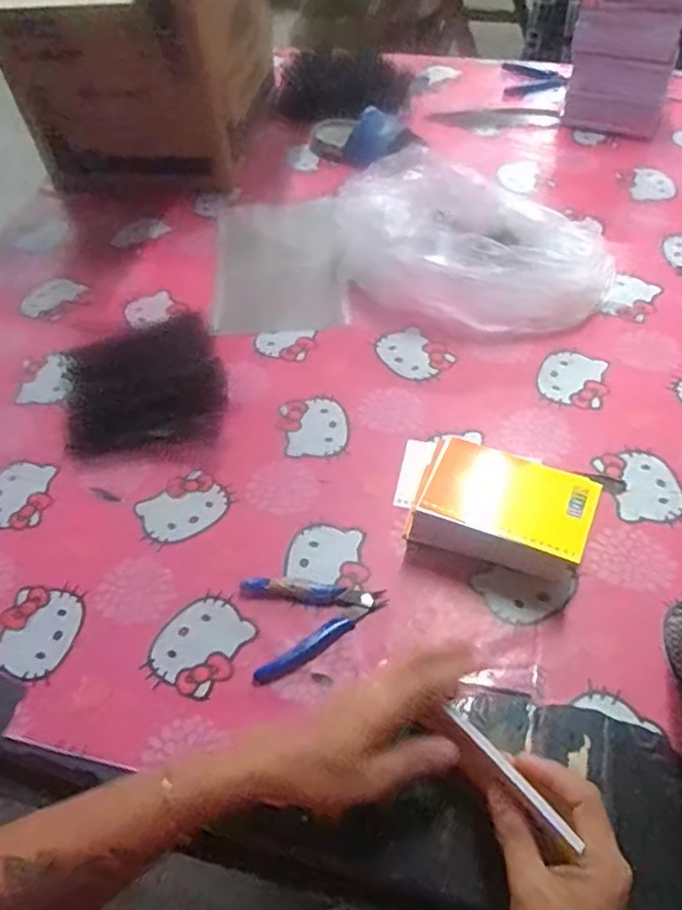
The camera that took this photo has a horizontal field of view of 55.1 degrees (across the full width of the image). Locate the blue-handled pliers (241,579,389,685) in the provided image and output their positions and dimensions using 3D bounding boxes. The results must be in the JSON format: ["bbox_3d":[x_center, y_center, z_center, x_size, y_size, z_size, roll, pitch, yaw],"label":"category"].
[{"bbox_3d":[-0.020,0.133,0.545,0.115,0.011,0.082,-12,53,-5],"label":"blue-handled pliers"}]

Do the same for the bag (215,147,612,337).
[{"bbox_3d":[0.067,-0.247,0.765,0.441,0.102,0.206,5,54,8],"label":"bag"}]

